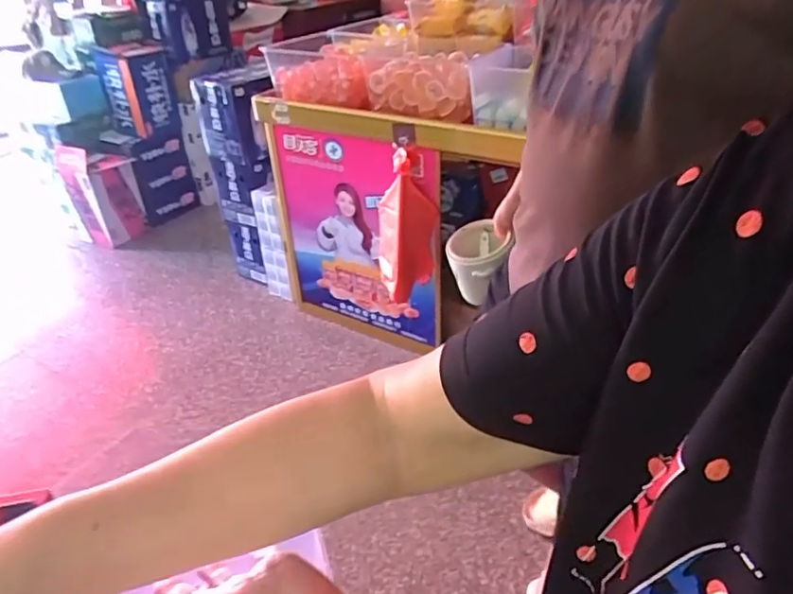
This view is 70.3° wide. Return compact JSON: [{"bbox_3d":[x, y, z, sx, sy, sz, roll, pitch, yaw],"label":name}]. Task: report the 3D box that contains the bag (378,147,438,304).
[{"bbox_3d":[0.005,-0.200,1.507,0.129,0.363,0.169,-22,38,-28],"label":"bag"}]

